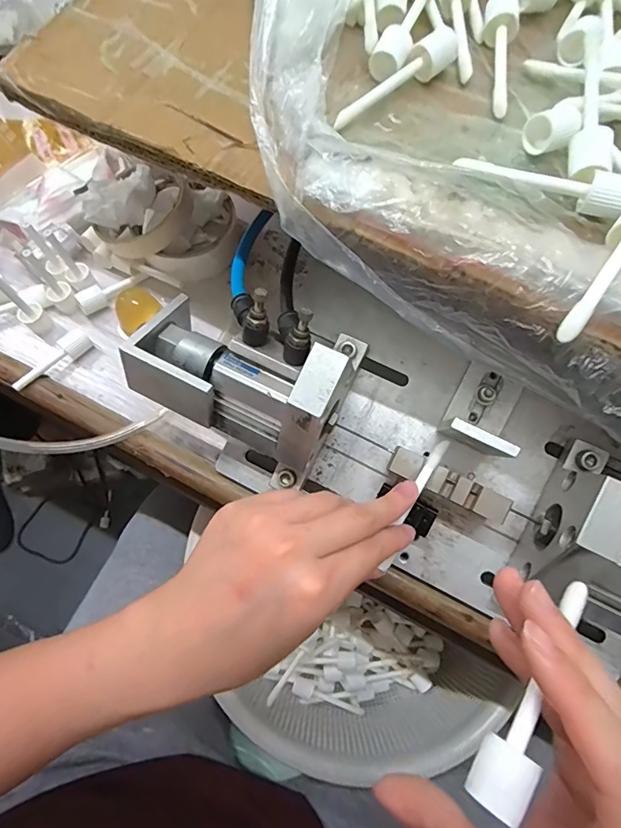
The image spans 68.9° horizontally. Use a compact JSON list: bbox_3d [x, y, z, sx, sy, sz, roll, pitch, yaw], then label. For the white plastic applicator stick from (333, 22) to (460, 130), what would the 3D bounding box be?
[{"bbox_3d":[0.048,-0.182,0.245,0.085,0.015,0.013,-40,75,-12],"label":"white plastic applicator stick"}]

